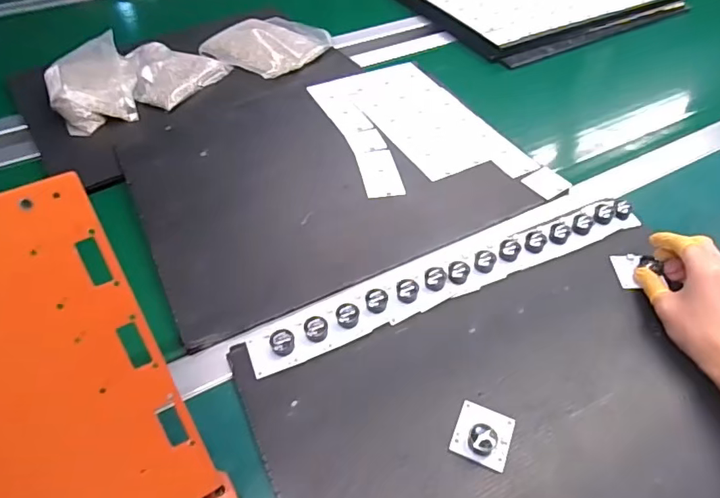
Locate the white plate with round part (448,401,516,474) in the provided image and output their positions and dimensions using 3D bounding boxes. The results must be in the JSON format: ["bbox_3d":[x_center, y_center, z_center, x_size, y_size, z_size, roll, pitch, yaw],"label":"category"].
[{"bbox_3d":[0.103,0.149,0.410,0.045,0.022,0.049,19,50,16],"label":"white plate with round part"}]

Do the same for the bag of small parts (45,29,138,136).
[{"bbox_3d":[-0.395,-0.243,0.732,0.118,0.047,0.165,-18,50,-17],"label":"bag of small parts"}]

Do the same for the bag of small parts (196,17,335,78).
[{"bbox_3d":[-0.158,-0.353,0.843,0.177,0.024,0.172,25,52,21],"label":"bag of small parts"}]

